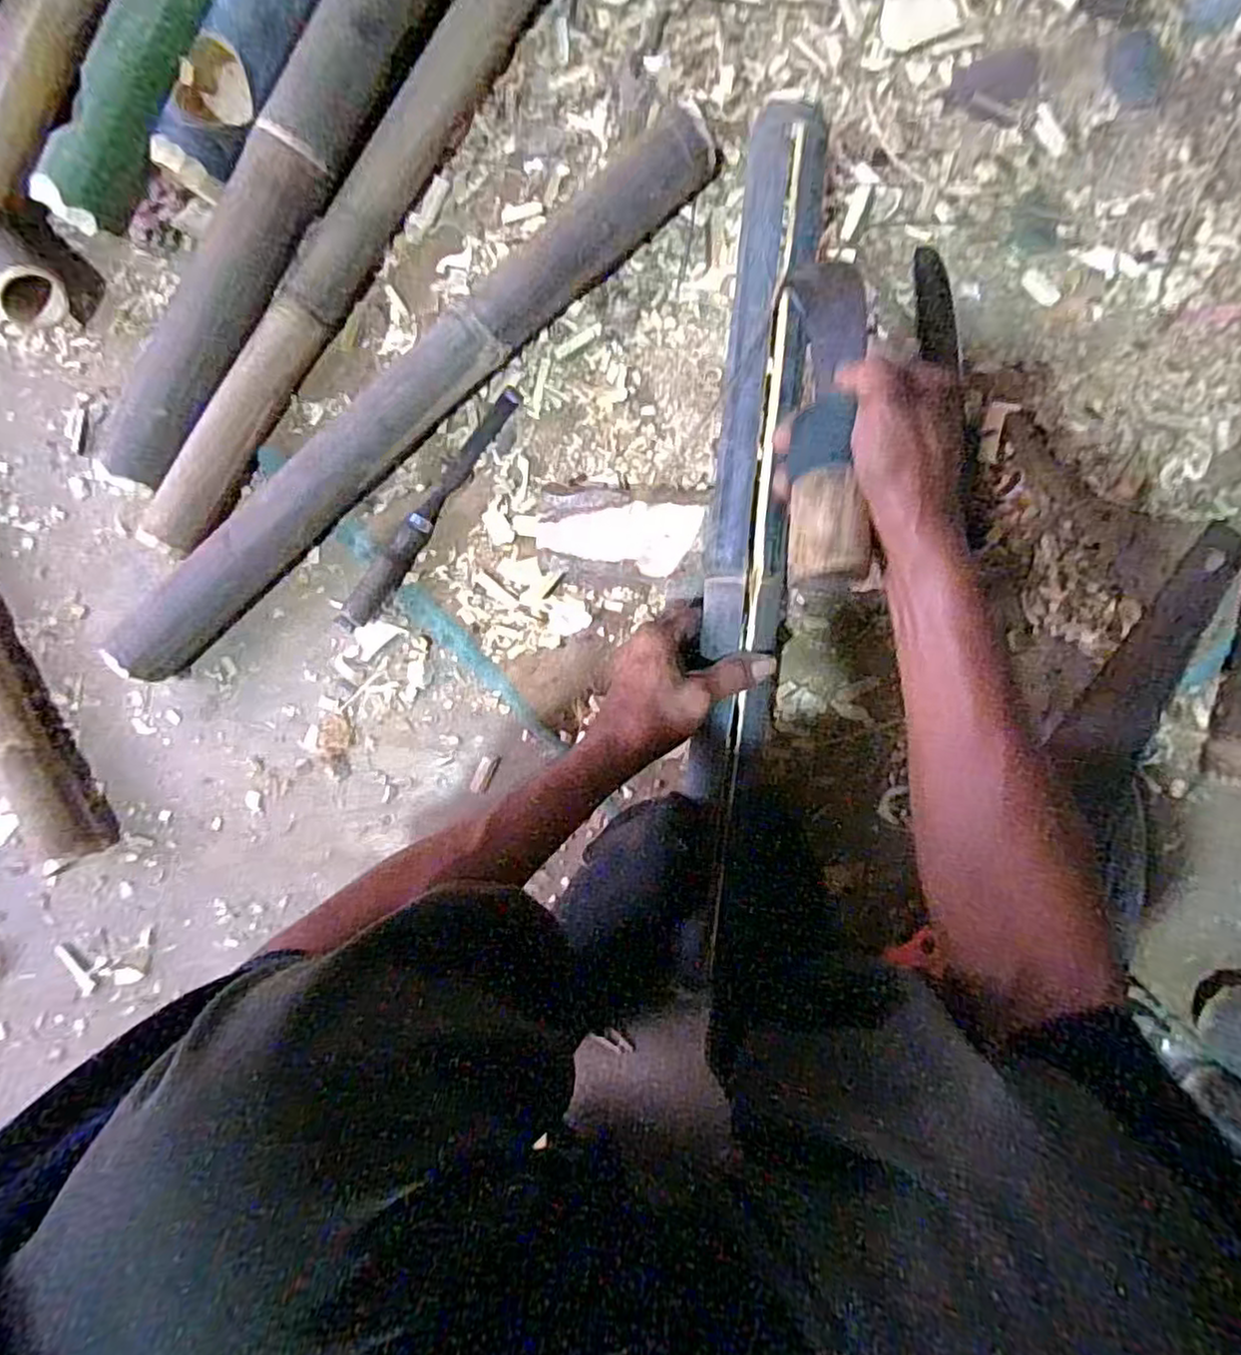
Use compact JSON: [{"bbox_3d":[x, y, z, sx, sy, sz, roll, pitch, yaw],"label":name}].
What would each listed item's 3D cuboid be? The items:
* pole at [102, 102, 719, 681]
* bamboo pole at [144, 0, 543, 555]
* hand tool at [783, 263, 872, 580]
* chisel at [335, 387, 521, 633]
[{"bbox_3d":[-0.182,-0.227,0.595,0.658,0.068,0.053,-41,87,4],"label":"pole"},{"bbox_3d":[-0.225,-0.397,0.609,0.049,0.044,0.658,33,93,4],"label":"bamboo pole"},{"bbox_3d":[0.127,-0.168,0.421,0.042,0.033,0.234,5,70,5],"label":"hand tool"},{"bbox_3d":[-0.169,-0.146,0.616,0.025,0.021,0.258,36,93,4],"label":"chisel"}]

